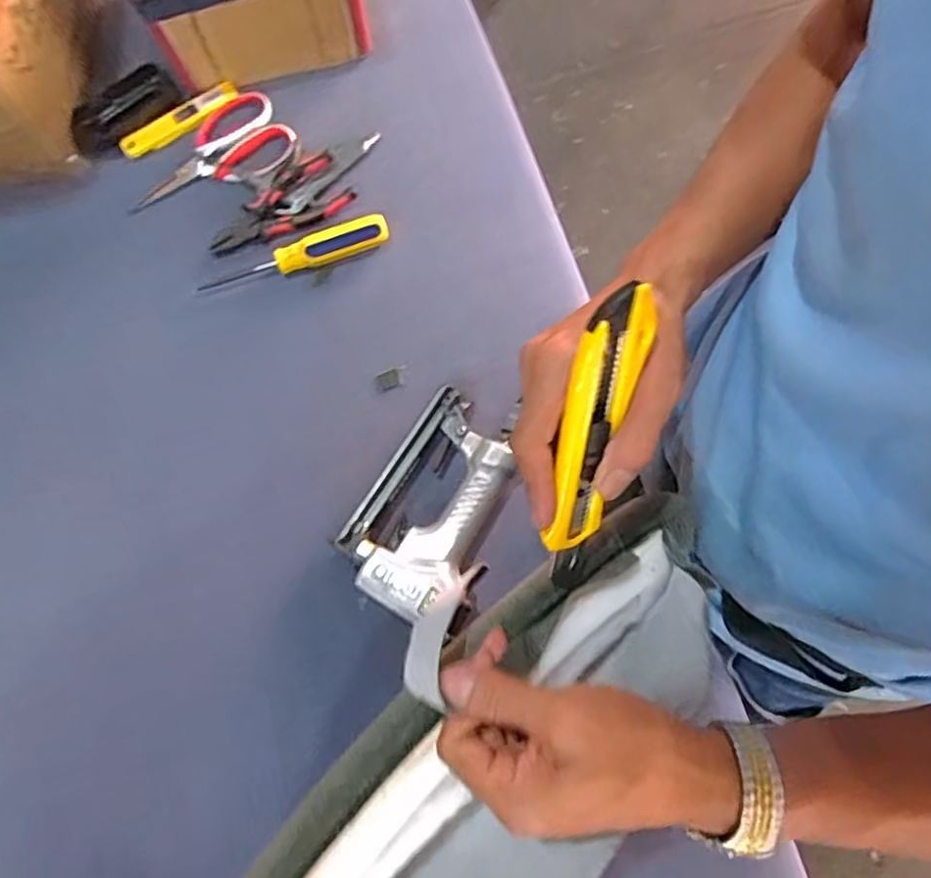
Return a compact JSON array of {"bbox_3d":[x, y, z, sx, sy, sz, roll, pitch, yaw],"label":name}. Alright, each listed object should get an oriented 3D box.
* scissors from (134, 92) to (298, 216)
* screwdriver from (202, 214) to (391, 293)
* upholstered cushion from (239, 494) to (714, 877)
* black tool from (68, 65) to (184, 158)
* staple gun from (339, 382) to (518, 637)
[{"bbox_3d":[-0.275,-0.307,0.682,0.179,0.009,0.102,-24,75,-5],"label":"scissors"},{"bbox_3d":[-0.169,-0.181,0.636,0.189,0.021,0.033,-20,75,-4],"label":"screwdriver"},{"bbox_3d":[0.000,0.194,0.332,0.129,0.060,0.395,42,79,12],"label":"upholstered cushion"},{"bbox_3d":[-0.371,-0.357,0.692,0.124,0.031,0.055,-36,76,-8],"label":"black tool"},{"bbox_3d":[-0.020,0.057,0.555,0.127,0.037,0.187,29,77,10],"label":"staple gun"}]

